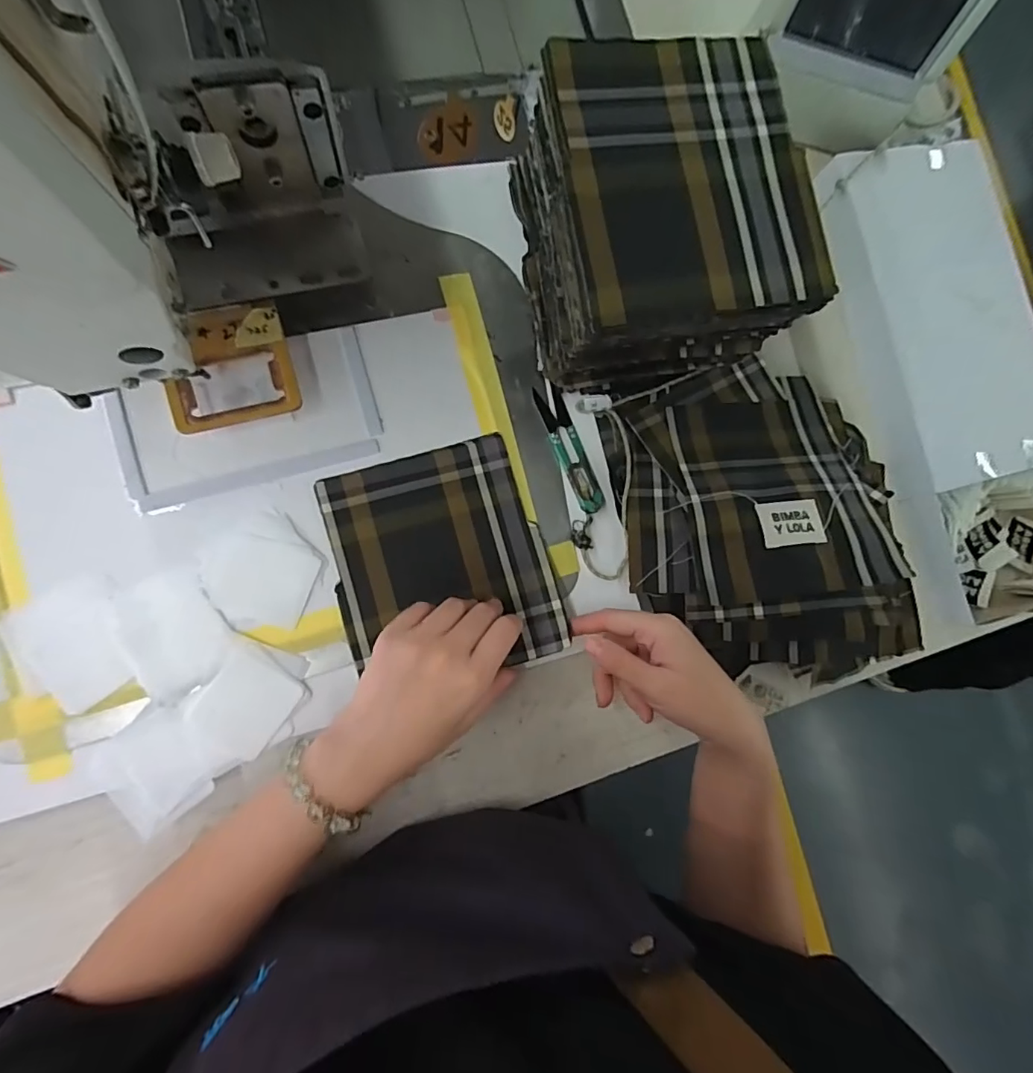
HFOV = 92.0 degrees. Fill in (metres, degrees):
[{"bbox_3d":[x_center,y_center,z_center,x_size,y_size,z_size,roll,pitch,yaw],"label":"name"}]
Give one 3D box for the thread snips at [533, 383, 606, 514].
[{"bbox_3d":[0.041,-0.067,0.384,0.024,0.008,0.102,-21,87,-9],"label":"thread snips"}]

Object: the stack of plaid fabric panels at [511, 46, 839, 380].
[{"bbox_3d":[0.091,-0.208,0.348,0.155,0.123,0.175,-11,86,-8],"label":"stack of plaid fabric panels"}]

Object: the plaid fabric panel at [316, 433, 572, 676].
[{"bbox_3d":[-0.054,0.019,0.359,0.147,0.015,0.162,-16,87,-9],"label":"plaid fabric panel"}]

